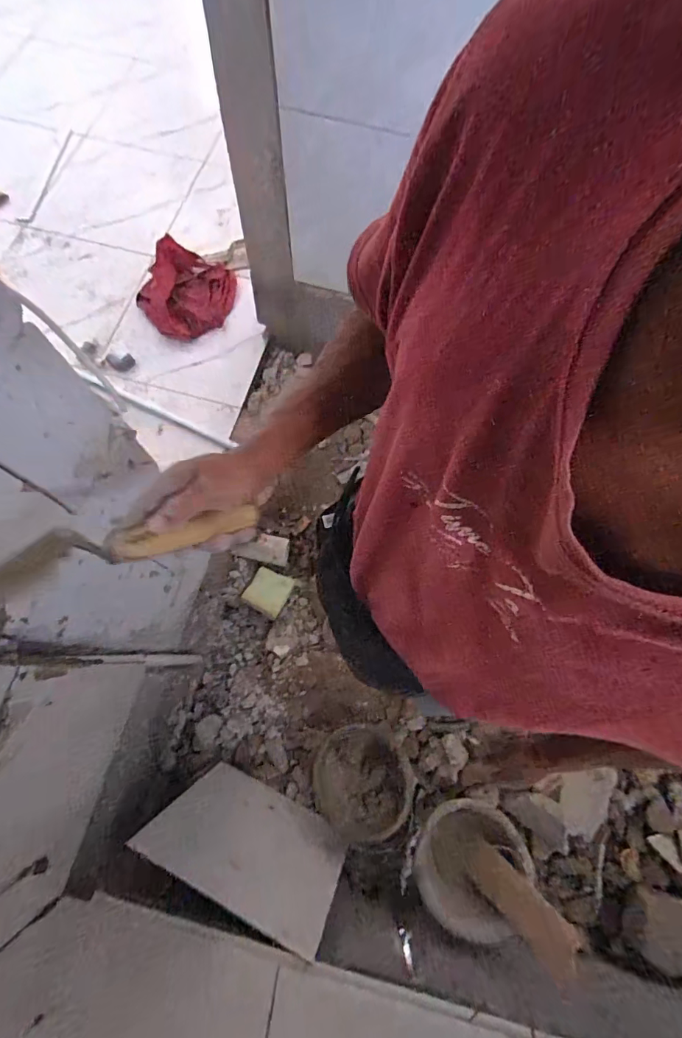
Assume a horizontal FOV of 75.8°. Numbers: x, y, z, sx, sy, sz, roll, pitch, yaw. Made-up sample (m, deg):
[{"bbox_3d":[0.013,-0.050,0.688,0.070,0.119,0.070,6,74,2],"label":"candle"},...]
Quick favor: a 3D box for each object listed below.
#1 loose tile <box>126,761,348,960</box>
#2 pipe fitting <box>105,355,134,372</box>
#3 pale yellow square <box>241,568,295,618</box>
[{"bbox_3d":[-0.199,0.737,1.011,0.404,0.359,0.011,22,93,13],"label":"loose tile"},{"bbox_3d":[-0.698,-0.494,1.392,0.080,0.025,0.062,-9,73,-5],"label":"pipe fitting"},{"bbox_3d":[-0.227,0.224,1.375,0.121,0.030,0.131,28,74,7],"label":"pale yellow square"}]

